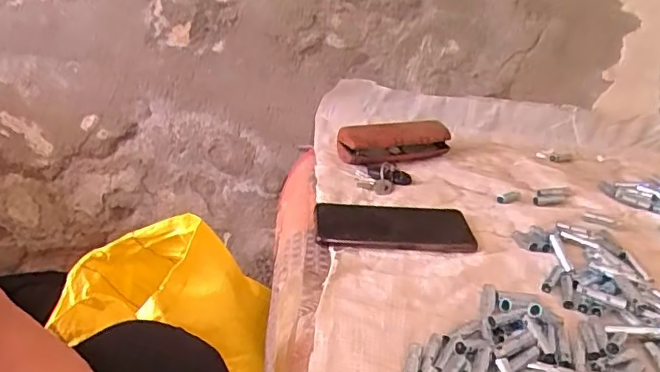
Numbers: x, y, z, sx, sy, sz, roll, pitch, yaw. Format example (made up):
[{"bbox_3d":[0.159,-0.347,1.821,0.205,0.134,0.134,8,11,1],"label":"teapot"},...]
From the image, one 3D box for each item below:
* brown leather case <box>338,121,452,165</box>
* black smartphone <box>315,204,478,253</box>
[{"bbox_3d":[0.091,-0.059,0.778,0.156,0.045,0.049,-8,28,-21],"label":"brown leather case"},{"bbox_3d":[0.069,0.043,0.606,0.165,0.010,0.084,3,26,-1],"label":"black smartphone"}]

